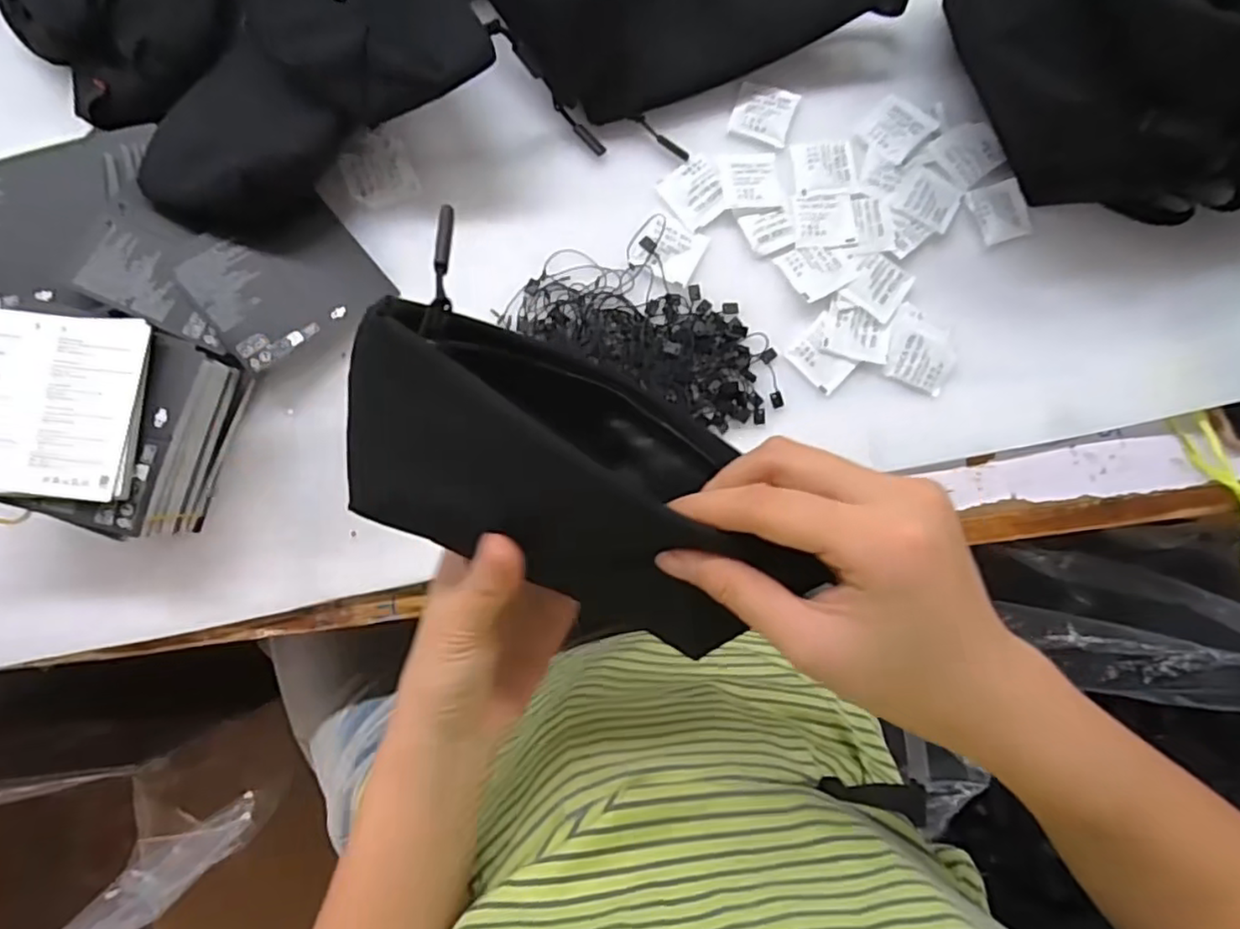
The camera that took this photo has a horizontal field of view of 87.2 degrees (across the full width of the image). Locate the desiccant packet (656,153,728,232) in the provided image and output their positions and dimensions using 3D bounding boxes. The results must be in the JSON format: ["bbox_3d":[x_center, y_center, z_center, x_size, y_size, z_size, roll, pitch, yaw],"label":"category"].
[{"bbox_3d":[0.049,-0.177,0.422,0.038,0.004,0.041,-34,87,-6],"label":"desiccant packet"}]

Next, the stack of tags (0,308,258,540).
[{"bbox_3d":[-0.288,-0.026,0.351,0.118,0.058,0.104,16,84,-2],"label":"stack of tags"}]

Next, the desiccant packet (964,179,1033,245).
[{"bbox_3d":[0.253,-0.168,0.433,0.039,0.006,0.039,-19,86,-5],"label":"desiccant packet"}]

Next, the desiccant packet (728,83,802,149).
[{"bbox_3d":[0.096,-0.233,0.432,0.039,0.004,0.039,18,84,-1],"label":"desiccant packet"}]

